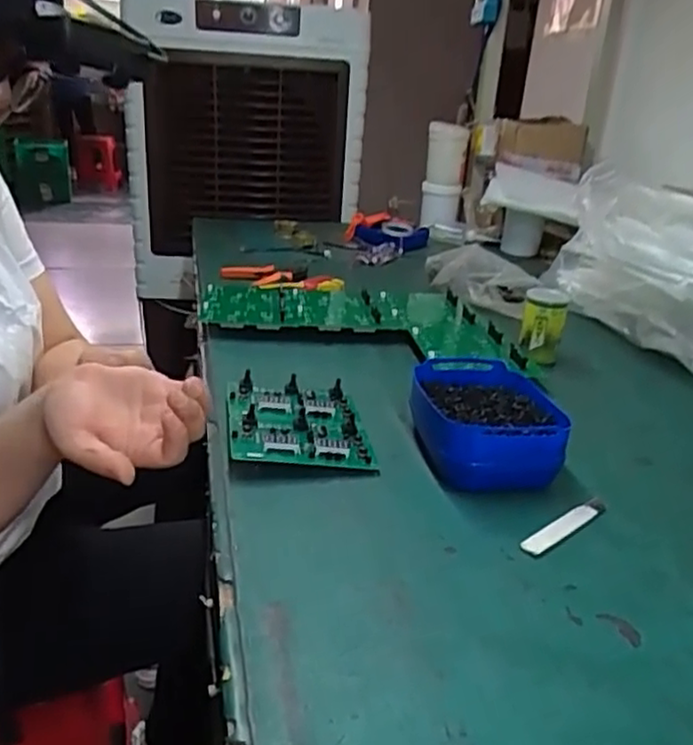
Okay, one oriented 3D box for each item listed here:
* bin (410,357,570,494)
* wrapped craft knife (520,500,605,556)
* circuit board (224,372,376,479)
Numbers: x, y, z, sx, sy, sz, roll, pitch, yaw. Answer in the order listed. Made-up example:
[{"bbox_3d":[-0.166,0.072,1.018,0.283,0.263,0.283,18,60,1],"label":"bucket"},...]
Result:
[{"bbox_3d":[0.163,0.059,0.828,0.161,0.075,0.201,3,24,-1],"label":"bin"},{"bbox_3d":[0.224,0.156,0.707,0.130,0.006,0.024,-17,31,-39],"label":"wrapped craft knife"},{"bbox_3d":[-0.061,0.060,0.842,0.161,0.035,0.193,-1,24,-11],"label":"circuit board"}]

